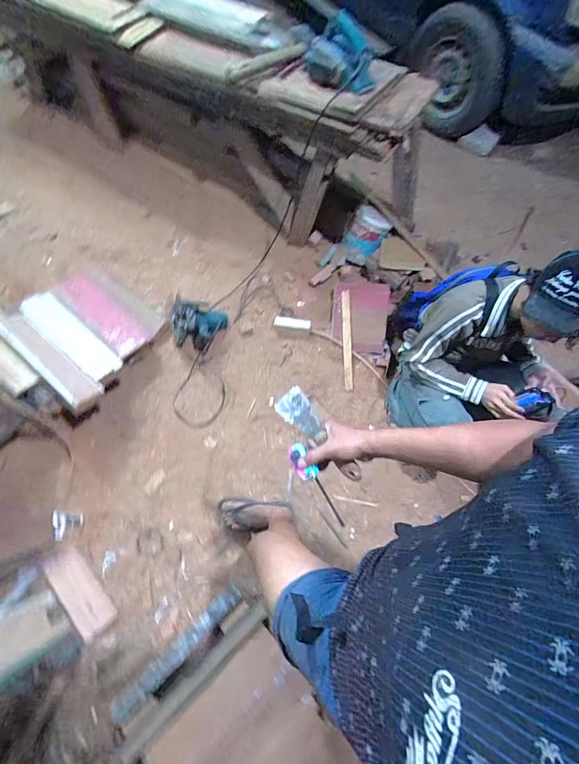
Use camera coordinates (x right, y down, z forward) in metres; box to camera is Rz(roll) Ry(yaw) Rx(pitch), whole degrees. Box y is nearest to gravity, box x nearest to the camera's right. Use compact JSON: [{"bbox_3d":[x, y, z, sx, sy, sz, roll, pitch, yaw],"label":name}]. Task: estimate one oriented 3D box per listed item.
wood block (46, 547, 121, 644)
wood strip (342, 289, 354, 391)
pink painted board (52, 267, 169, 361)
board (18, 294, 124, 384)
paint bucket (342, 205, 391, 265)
[{"bbox_3d":[-0.695,0.695,1.209,0.115,0.029,0.288,-38,73,-16],"label":"wood block"},{"bbox_3d":[0.253,-0.187,1.588,0.040,0.013,0.441,-1,83,-2],"label":"wood strip"},{"bbox_3d":[-0.708,-0.288,1.450,0.367,0.029,0.335,39,35,-17],"label":"pink painted board"},{"bbox_3d":[-0.764,-0.162,1.270,0.362,0.022,0.131,44,47,-7],"label":"board"},{"bbox_3d":[0.342,-0.658,1.645,0.172,0.161,0.191,26,69,9],"label":"paint bucket"}]

